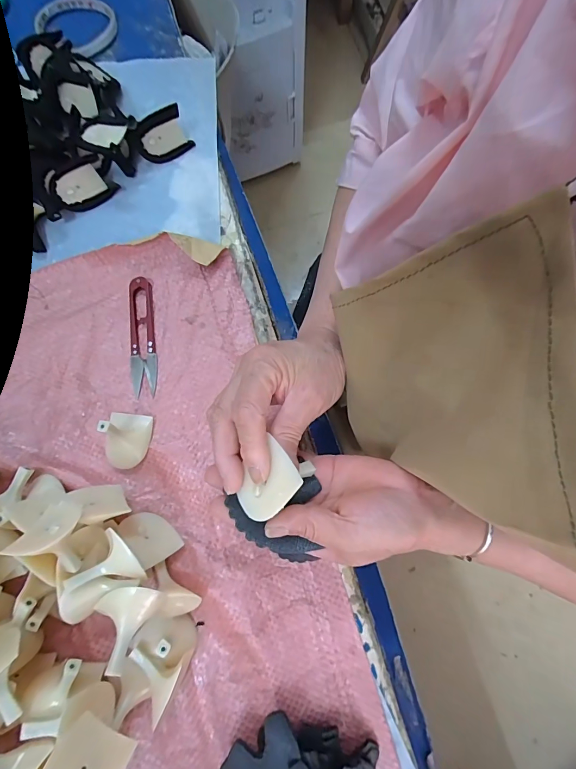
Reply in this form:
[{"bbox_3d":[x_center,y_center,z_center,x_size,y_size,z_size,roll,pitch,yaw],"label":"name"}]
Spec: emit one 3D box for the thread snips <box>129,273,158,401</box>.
[{"bbox_3d":[-0.142,-0.048,0.358,0.025,0.008,0.116,-6,80,-1],"label":"thread snips"}]

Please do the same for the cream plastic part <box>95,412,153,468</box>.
[{"bbox_3d":[-0.148,0.048,0.321,0.040,0.045,0.048,9,80,1],"label":"cream plastic part"}]

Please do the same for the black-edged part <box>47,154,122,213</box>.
[{"bbox_3d":[-0.210,-0.202,0.376,0.059,0.040,0.016,-30,42,-6],"label":"black-edged part"}]

